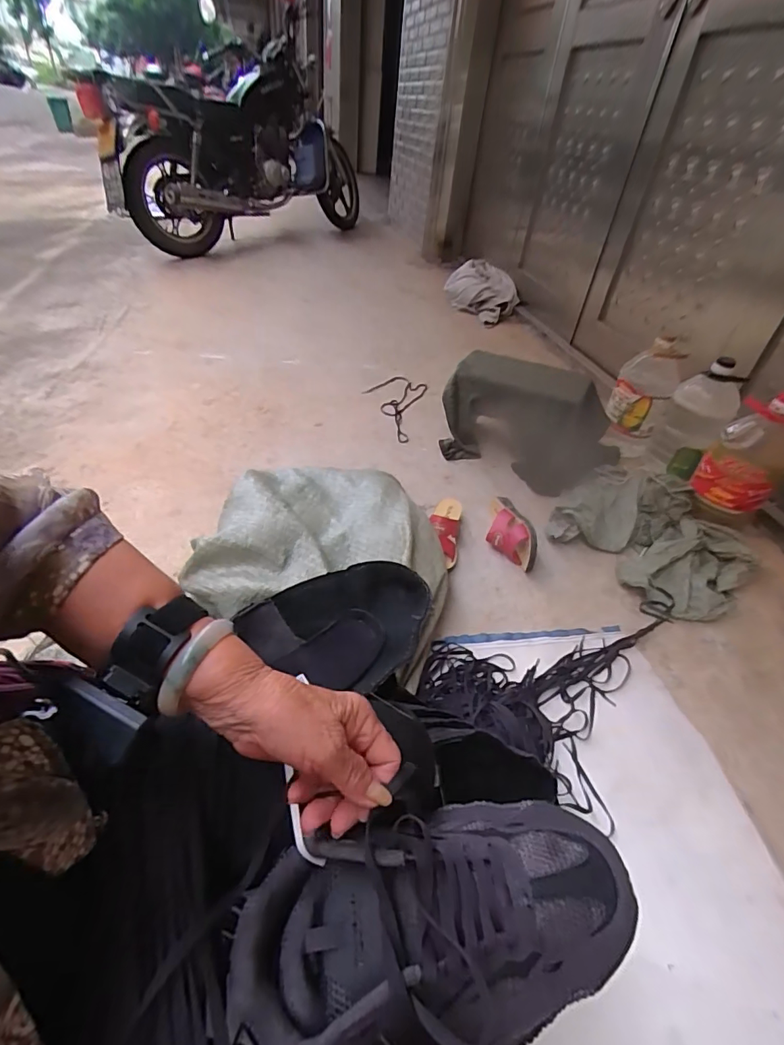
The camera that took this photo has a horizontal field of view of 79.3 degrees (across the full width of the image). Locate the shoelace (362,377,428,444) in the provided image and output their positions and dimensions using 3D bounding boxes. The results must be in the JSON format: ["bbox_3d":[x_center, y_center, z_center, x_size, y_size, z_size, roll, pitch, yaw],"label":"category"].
[{"bbox_3d":[-0.010,-0.389,1.543,0.200,0.013,0.375,13,42,7],"label":"shoelace"}]

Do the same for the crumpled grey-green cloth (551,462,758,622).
[{"bbox_3d":[0.590,0.027,1.074,0.393,0.094,0.343,33,50,27],"label":"crumpled grey-green cloth"}]

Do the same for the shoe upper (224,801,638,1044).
[{"bbox_3d":[0.028,0.249,0.297,0.240,0.074,0.120,-9,45,-7],"label":"shoe upper"}]

